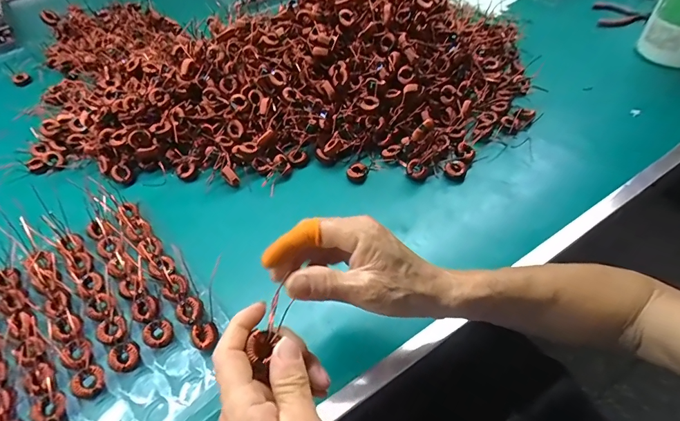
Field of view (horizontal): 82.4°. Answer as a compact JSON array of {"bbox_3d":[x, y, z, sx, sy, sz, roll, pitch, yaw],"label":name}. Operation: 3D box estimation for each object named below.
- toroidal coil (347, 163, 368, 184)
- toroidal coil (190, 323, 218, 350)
[{"bbox_3d":[0.023,-0.050,0.504,0.023,0.012,0.023,17,55,14],"label":"toroidal coil"},{"bbox_3d":[-0.130,0.120,0.370,0.026,0.007,0.023,-15,70,10],"label":"toroidal coil"}]

